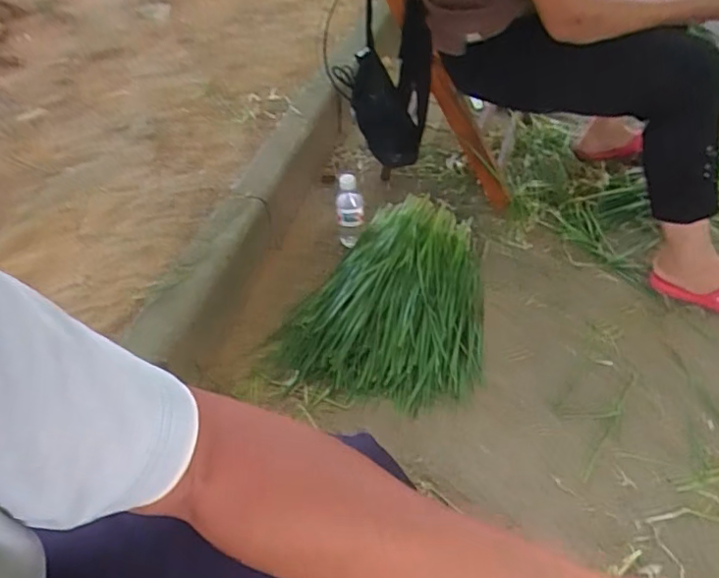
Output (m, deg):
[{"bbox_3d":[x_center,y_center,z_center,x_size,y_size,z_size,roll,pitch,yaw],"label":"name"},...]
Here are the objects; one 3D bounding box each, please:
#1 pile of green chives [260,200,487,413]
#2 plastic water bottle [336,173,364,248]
[{"bbox_3d":[0.063,-0.004,1.140,0.377,0.127,0.465,10,47,15],"label":"pile of green chives"},{"bbox_3d":[-0.023,-0.174,1.259,0.058,0.165,0.073,-10,47,-6],"label":"plastic water bottle"}]

